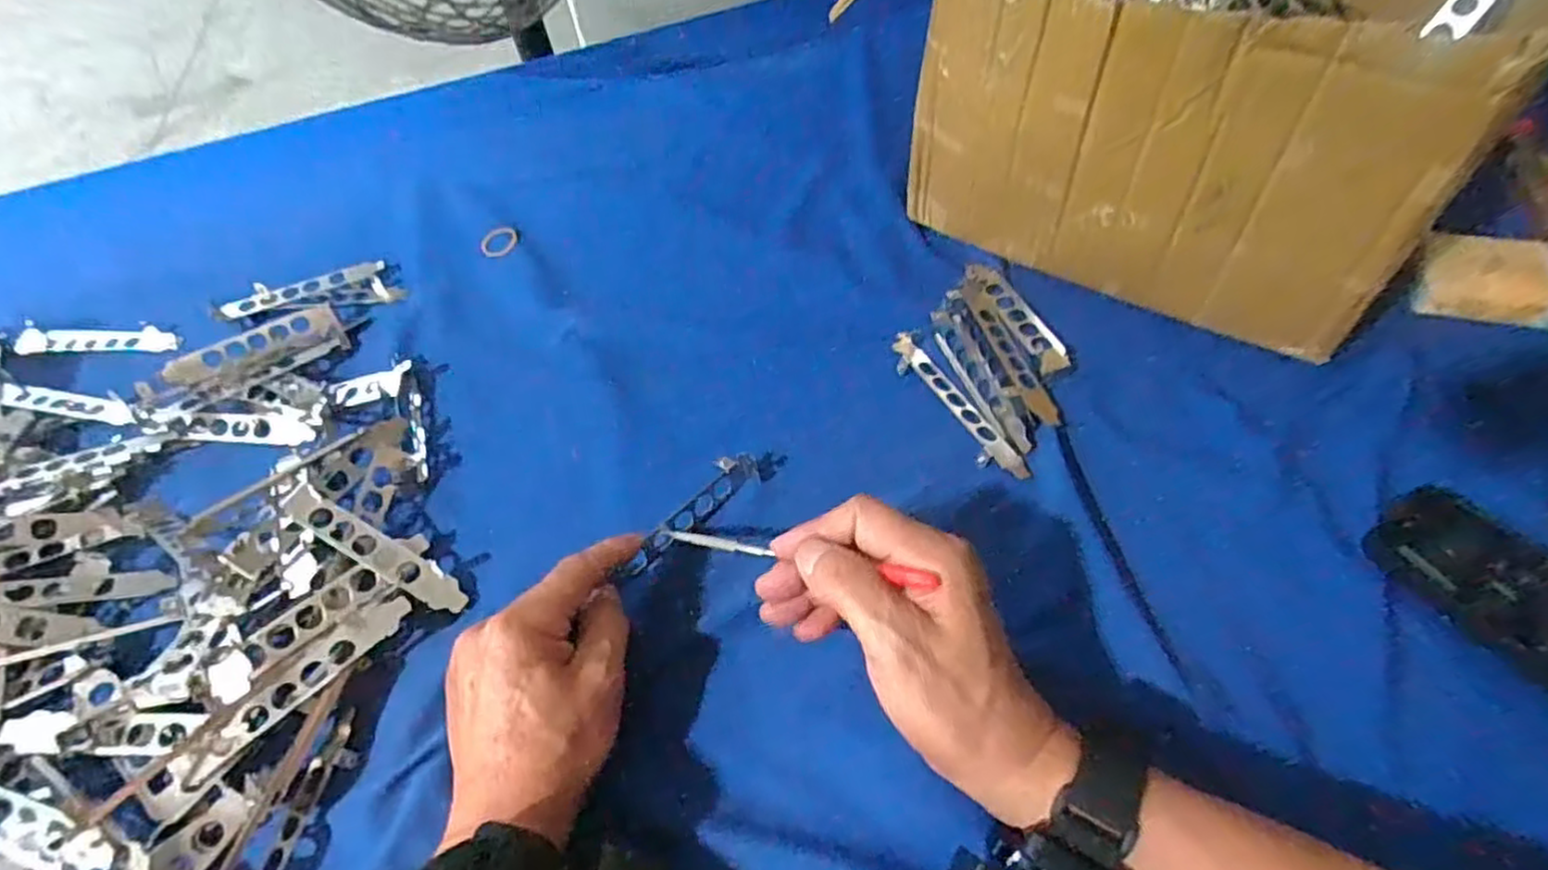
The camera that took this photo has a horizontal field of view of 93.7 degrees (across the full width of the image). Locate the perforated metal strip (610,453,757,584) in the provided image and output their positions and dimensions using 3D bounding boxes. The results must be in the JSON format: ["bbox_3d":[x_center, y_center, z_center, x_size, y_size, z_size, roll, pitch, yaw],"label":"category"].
[{"bbox_3d":[-0.049,0.046,0.411,0.020,0.017,0.104,34,60,26],"label":"perforated metal strip"}]

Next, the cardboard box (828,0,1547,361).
[{"bbox_3d":[0.268,-0.208,0.453,0.329,0.194,0.213,28,61,23],"label":"cardboard box"}]

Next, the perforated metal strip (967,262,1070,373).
[{"bbox_3d":[0.162,-0.082,0.482,0.023,0.009,0.110,-17,54,-7],"label":"perforated metal strip"}]

